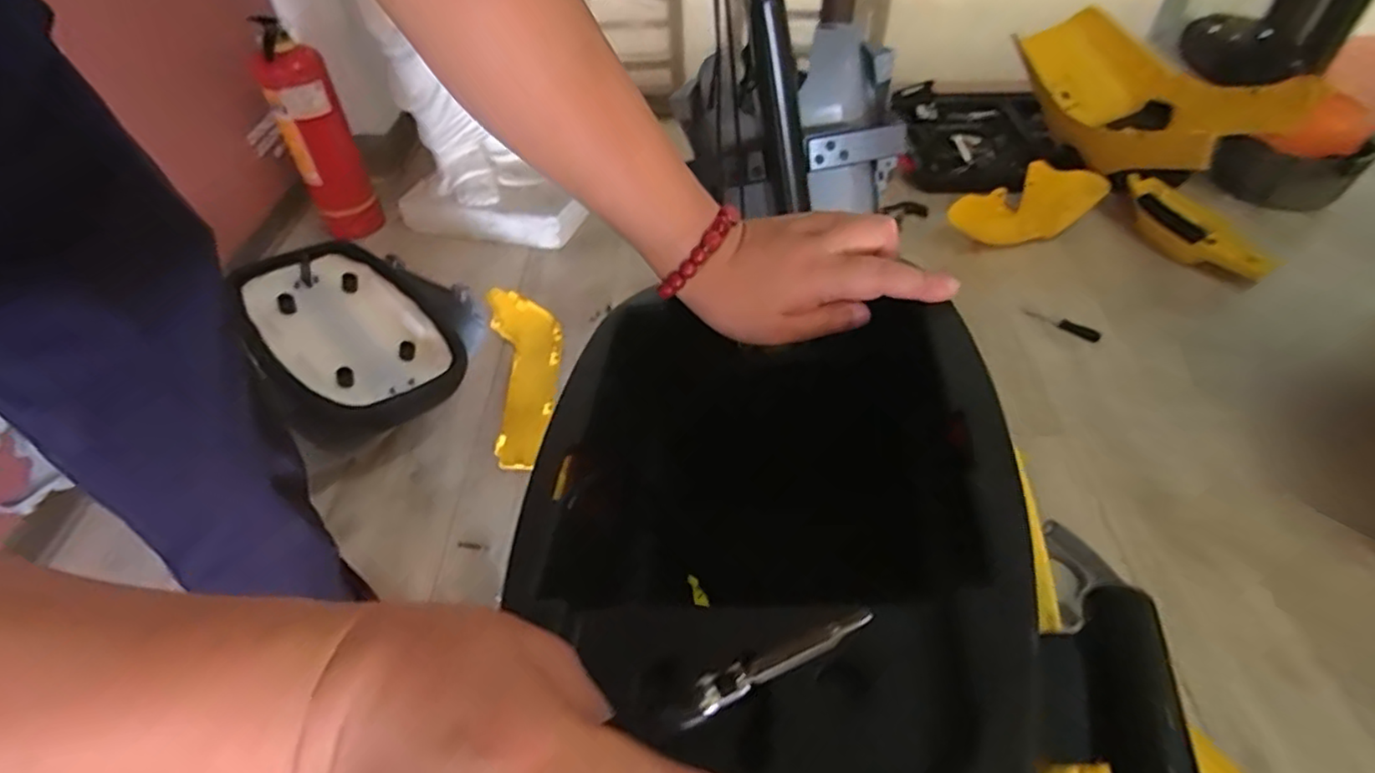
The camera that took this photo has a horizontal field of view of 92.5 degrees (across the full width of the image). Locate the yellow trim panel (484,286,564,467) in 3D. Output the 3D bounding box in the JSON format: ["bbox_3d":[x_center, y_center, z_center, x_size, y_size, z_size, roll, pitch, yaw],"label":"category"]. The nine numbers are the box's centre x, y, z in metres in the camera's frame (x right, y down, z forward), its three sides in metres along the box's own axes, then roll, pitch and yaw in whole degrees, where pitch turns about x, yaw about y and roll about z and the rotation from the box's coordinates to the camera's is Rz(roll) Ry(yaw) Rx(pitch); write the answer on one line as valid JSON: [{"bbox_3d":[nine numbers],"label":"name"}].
[{"bbox_3d":[-0.301,-0.025,1.245,0.135,0.043,0.441,1,49,-21],"label":"yellow trim panel"}]

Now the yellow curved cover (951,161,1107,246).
[{"bbox_3d":[0.800,-0.425,1.556,0.048,0.310,0.165,-18,86,-54],"label":"yellow curved cover"}]

